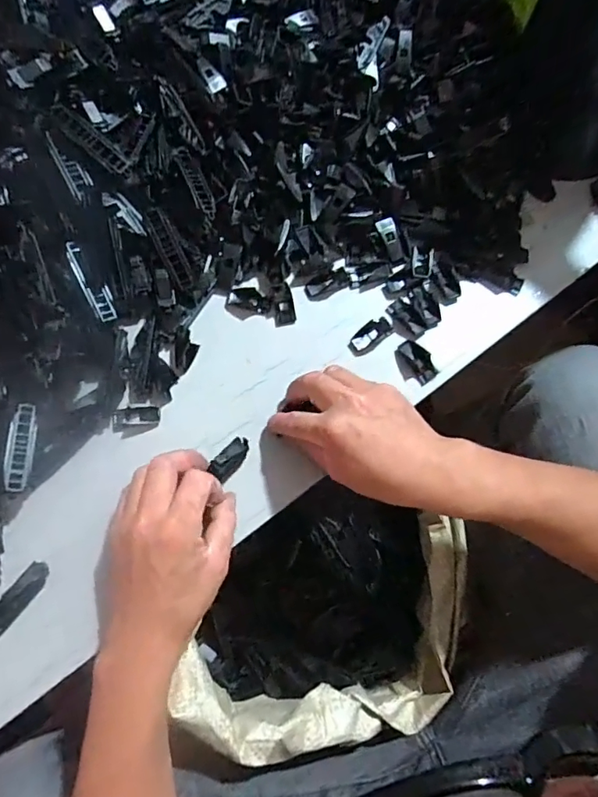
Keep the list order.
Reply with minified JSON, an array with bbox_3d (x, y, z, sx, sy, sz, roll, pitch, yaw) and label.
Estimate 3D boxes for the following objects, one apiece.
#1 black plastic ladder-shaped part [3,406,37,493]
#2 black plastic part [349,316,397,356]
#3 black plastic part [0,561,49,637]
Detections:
[{"bbox_3d":[-0.234,0.040,0.420,0.018,0.013,0.073,-1,74,0],"label":"black plastic ladder-shaped part"},{"bbox_3d":[0.067,-0.059,0.469,0.046,0.006,0.023,-40,77,-10],"label":"black plastic part"},{"bbox_3d":[-0.233,0.168,0.399,0.021,0.008,0.082,38,78,11],"label":"black plastic part"}]

